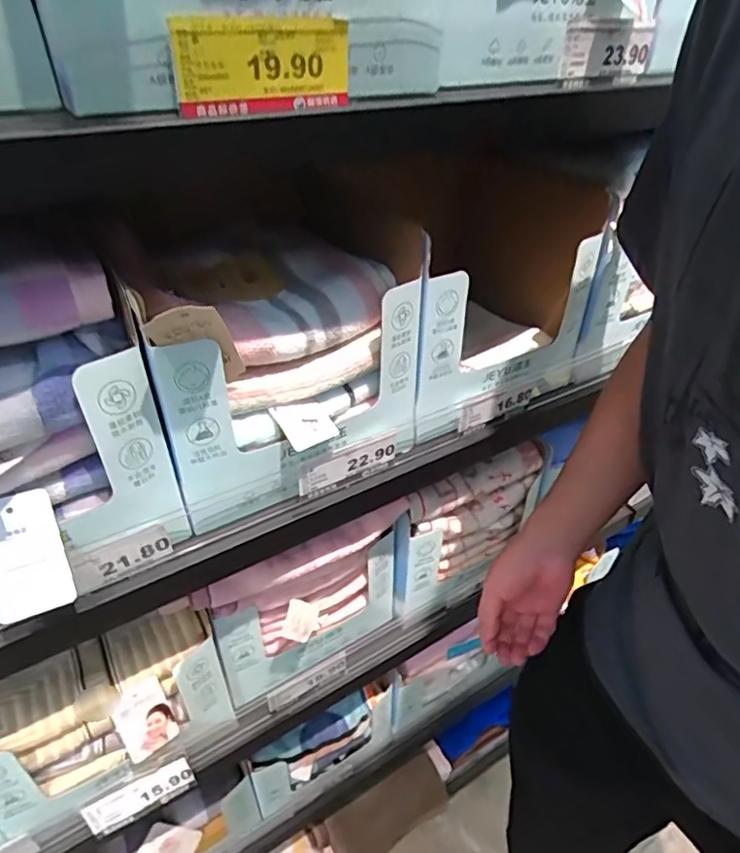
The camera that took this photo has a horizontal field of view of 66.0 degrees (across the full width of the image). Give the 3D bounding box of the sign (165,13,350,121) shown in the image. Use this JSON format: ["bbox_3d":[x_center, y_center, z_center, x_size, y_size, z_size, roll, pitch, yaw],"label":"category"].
[{"bbox_3d":[-0.049,-0.174,0.274,0.090,0.039,0.008,-21,42,-26],"label":"sign"}]

